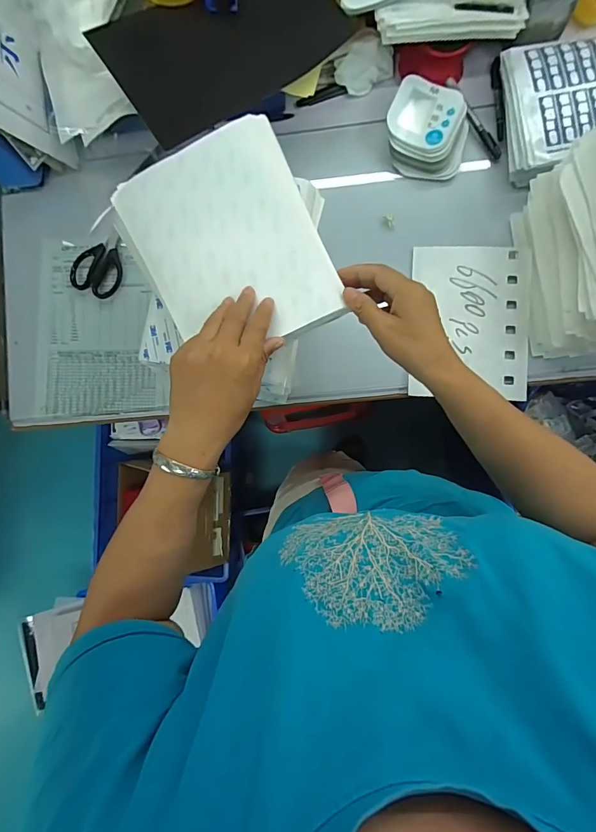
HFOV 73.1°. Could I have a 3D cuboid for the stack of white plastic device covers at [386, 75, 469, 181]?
[{"bbox_3d":[0.197,-0.437,0.608,0.120,0.048,0.124,11,89,5],"label":"stack of white plastic device covers"}]

